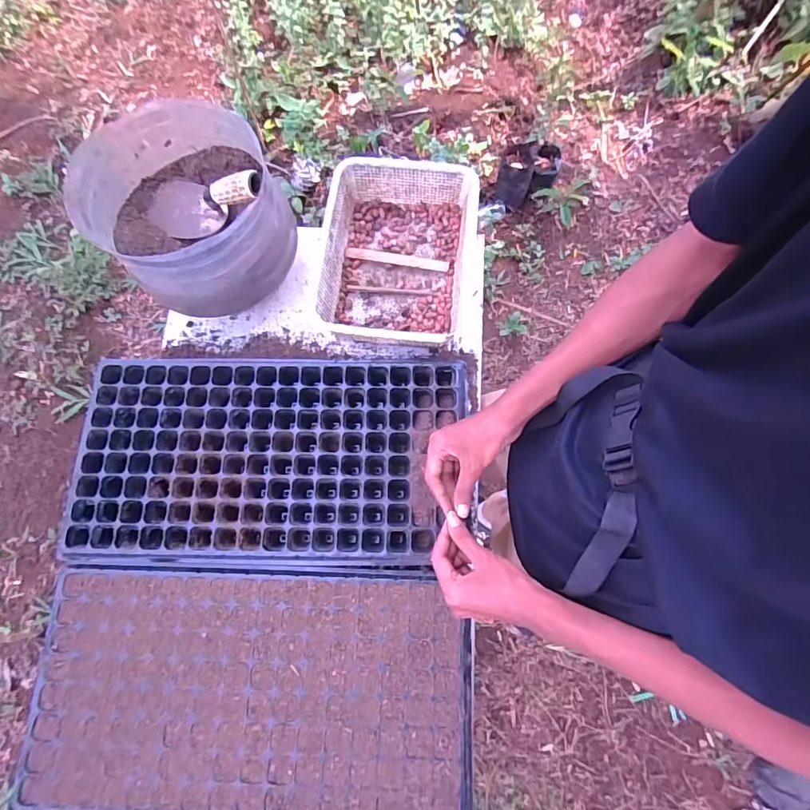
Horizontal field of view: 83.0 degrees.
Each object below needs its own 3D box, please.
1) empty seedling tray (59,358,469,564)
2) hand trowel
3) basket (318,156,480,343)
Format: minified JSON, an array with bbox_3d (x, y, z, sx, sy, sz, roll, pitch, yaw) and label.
[{"bbox_3d":[-0.182,0.069,0.631,0.511,0.044,0.277,0,76,-1],"label":"empty seedling tray"},{"bbox_3d":[-0.265,-0.279,0.622,0.207,0.059,0.085,4,73,37],"label":"hand trowel"},{"bbox_3d":[-0.014,-0.222,0.695,0.226,0.087,0.281,8,76,1],"label":"basket"}]

